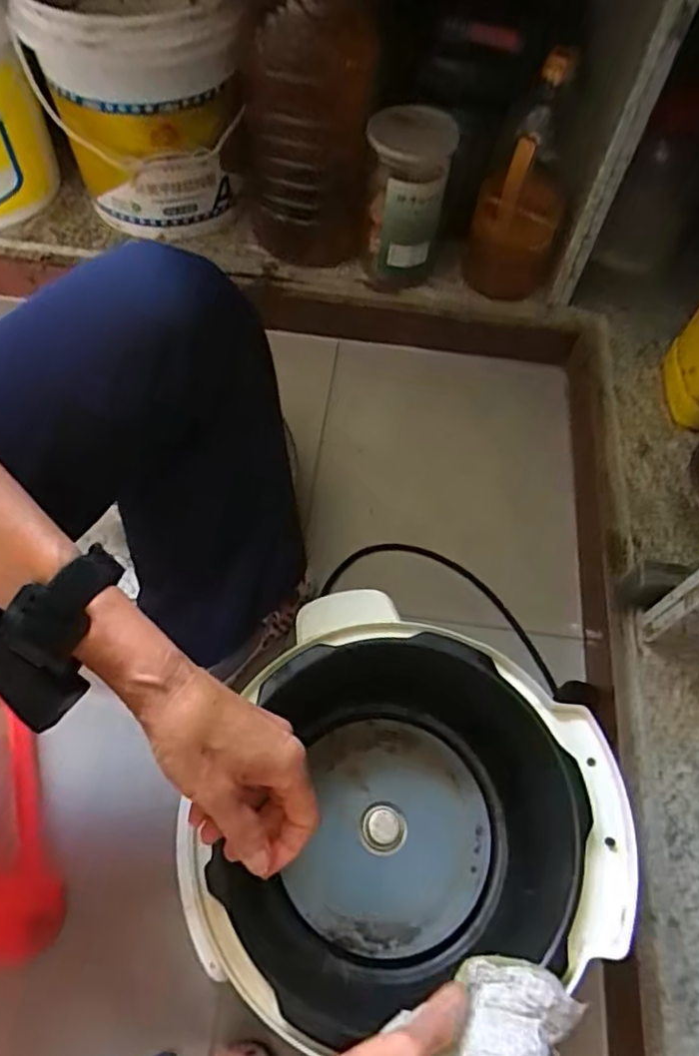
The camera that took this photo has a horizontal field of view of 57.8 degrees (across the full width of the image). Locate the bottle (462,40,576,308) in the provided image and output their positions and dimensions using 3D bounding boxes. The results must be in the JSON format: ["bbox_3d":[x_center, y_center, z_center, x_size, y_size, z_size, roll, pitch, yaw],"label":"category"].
[{"bbox_3d":[0.213,-0.404,0.748,0.108,0.285,0.103,21,61,9],"label":"bottle"}]

